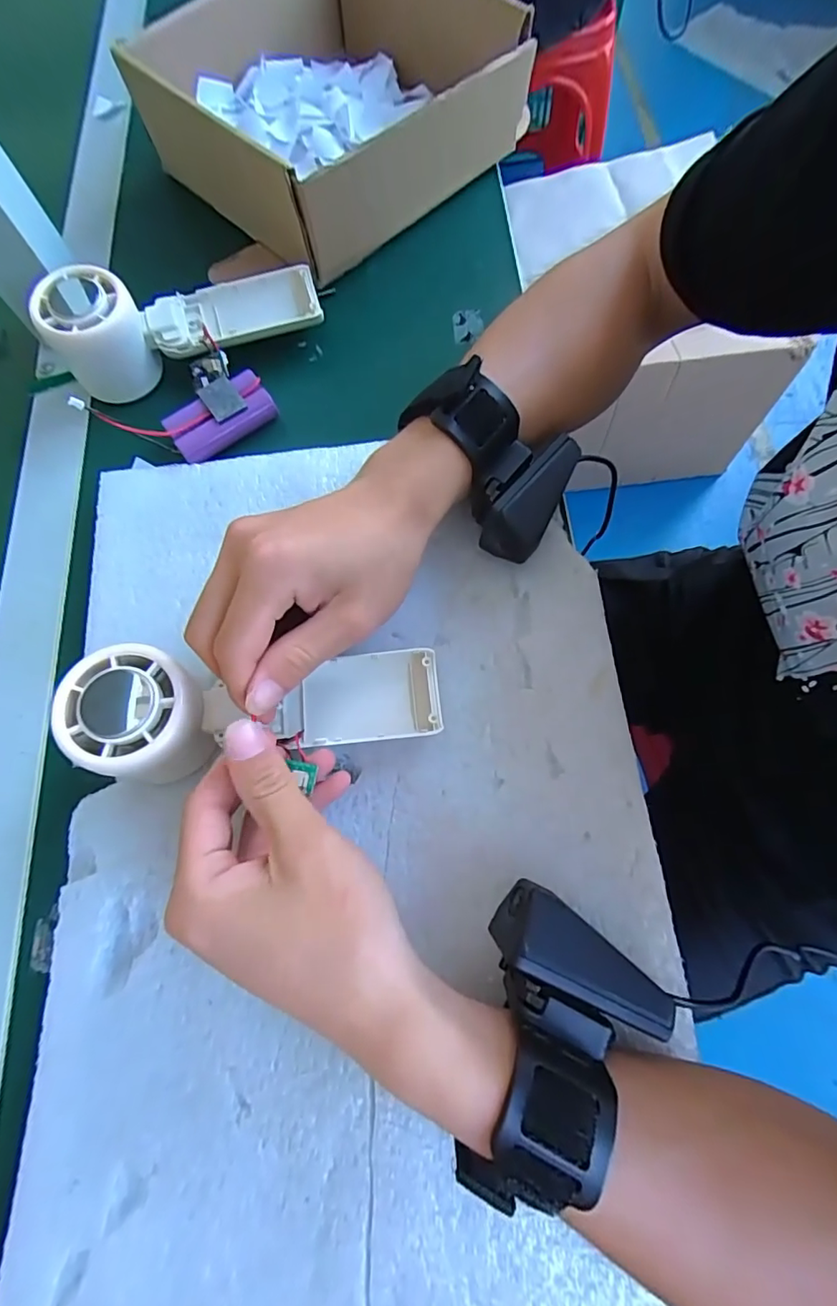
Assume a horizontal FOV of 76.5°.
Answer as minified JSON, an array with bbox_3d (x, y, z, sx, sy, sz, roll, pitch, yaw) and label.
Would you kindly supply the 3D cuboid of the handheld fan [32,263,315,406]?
[{"bbox_3d":[-0.146,-0.217,0.334,0.163,0.046,0.046,-19,72,-4],"label":"handheld fan"}]

